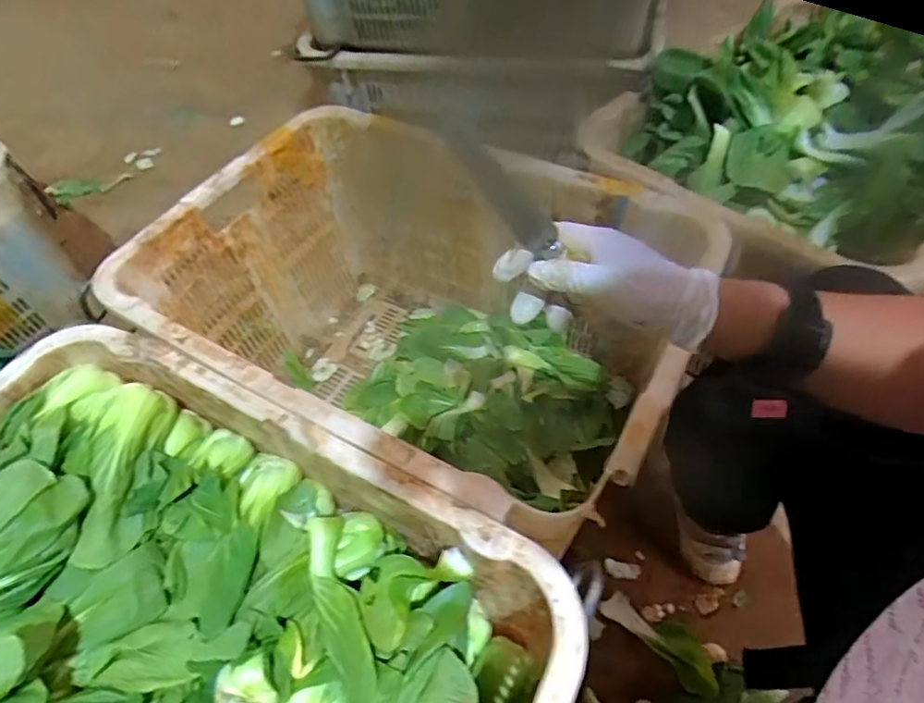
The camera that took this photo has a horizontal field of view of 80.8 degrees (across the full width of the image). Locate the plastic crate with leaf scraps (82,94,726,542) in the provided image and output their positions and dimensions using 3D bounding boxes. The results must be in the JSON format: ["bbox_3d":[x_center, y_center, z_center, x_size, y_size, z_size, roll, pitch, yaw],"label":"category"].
[{"bbox_3d":[-0.061,-0.023,0.783,0.665,0.356,0.461,23,57,20],"label":"plastic crate with leaf scraps"}]

